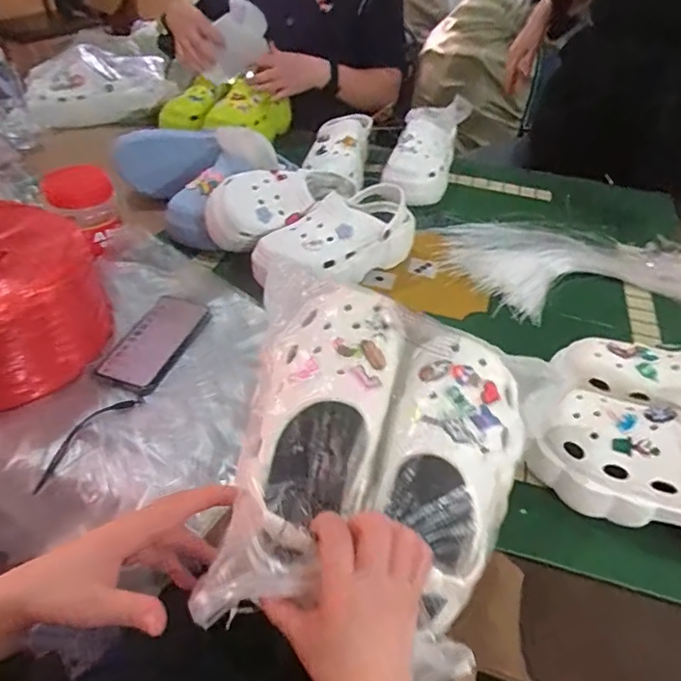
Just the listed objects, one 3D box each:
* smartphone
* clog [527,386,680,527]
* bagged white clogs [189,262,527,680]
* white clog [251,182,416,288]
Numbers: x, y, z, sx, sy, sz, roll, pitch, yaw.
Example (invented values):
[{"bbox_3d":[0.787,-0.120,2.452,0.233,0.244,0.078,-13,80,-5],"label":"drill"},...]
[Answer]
[{"bbox_3d":[-0.234,0.000,0.693,0.076,0.015,0.161,14,44,13],"label":"smartphone"},{"bbox_3d":[0.324,0.125,0.543,0.259,0.111,0.125,17,45,15],"label":"clog"},{"bbox_3d":[0.033,0.099,0.459,0.235,0.149,0.293,8,43,7],"label":"bagged white clogs"},{"bbox_3d":[-0.003,-0.144,0.797,0.235,0.107,0.107,-33,53,-32],"label":"white clog"}]

